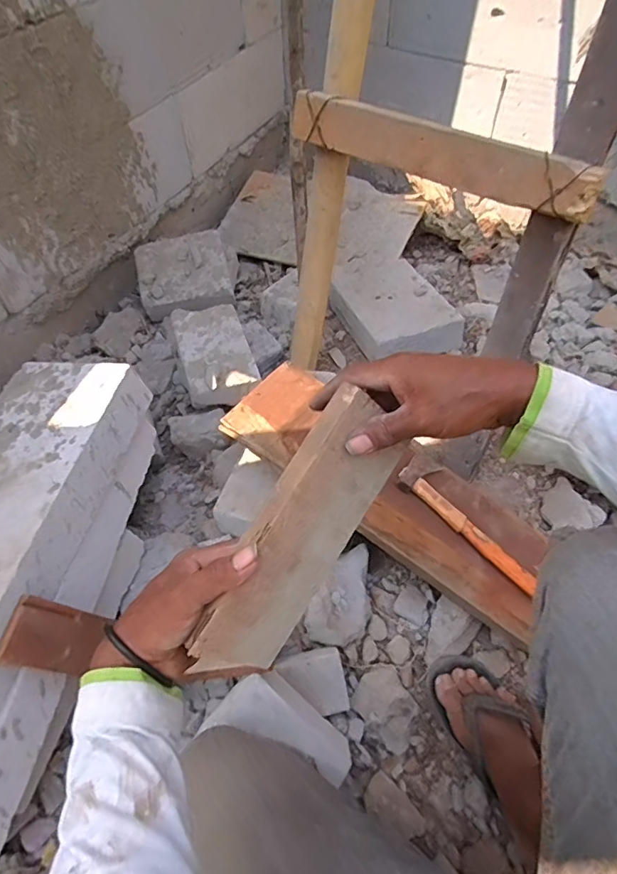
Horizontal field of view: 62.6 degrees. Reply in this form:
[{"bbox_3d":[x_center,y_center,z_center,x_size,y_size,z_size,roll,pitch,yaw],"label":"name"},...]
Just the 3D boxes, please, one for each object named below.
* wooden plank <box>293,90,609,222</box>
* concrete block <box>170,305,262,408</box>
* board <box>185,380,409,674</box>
[{"bbox_3d":[0.157,-0.376,0.661,0.427,0.066,0.034,33,61,21],"label":"wooden plank"},{"bbox_3d":[-0.177,-0.158,0.965,0.130,0.060,0.220,-16,56,-11],"label":"concrete block"},{"bbox_3d":[-0.003,0.079,0.402,0.017,0.100,0.232,29,89,45],"label":"board"}]

